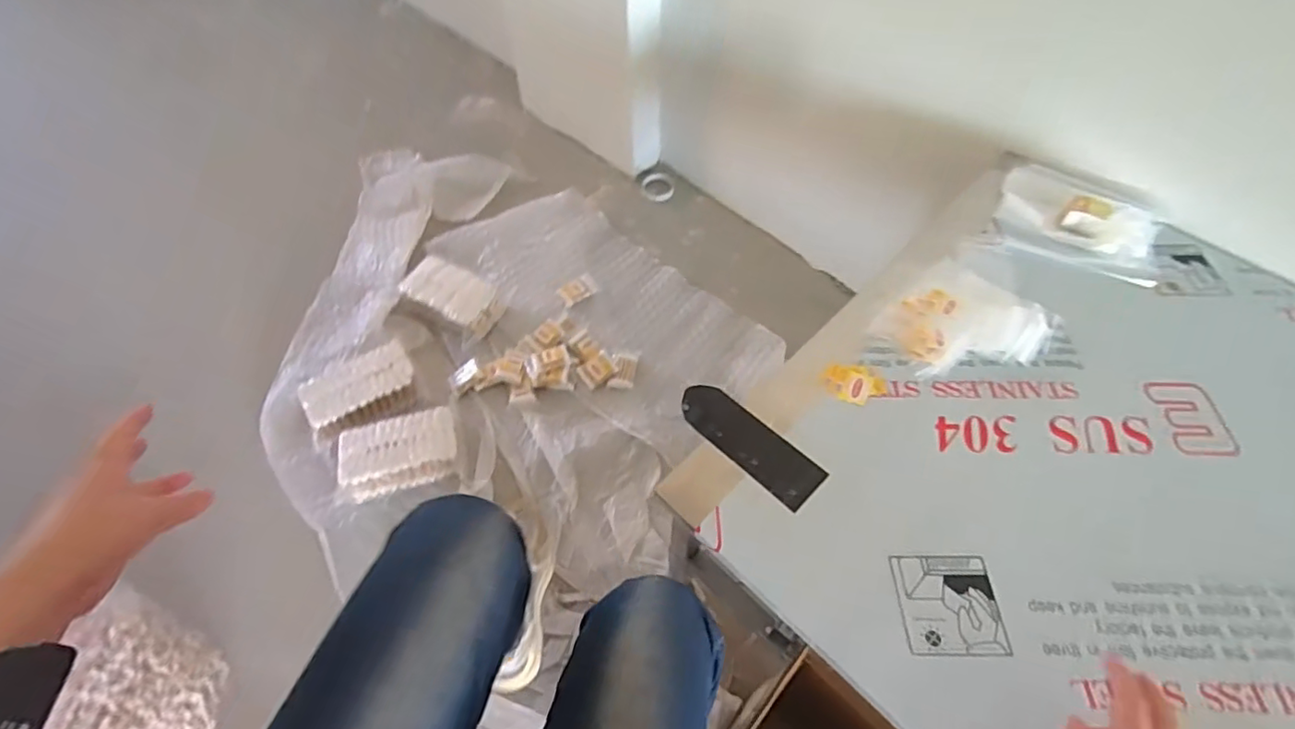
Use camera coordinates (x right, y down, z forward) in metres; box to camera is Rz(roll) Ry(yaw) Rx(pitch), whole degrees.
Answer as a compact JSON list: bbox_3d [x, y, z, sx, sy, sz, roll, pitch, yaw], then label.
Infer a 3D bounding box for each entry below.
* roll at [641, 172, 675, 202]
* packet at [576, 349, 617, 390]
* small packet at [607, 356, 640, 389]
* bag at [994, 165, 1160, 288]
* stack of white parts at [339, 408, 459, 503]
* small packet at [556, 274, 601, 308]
[{"bbox_3d":[0.030,-0.463,1.543,0.083,0.017,0.100,10,58,6],"label":"roll"},{"bbox_3d":[-0.104,0.011,1.229,0.072,0.020,0.053,-33,64,-20],"label":"packet"},{"bbox_3d":[-0.048,0.013,1.238,0.049,0.011,0.086,11,58,7],"label":"small packet"},{"bbox_3d":[0.602,-0.206,0.825,0.209,0.037,0.165,25,62,17],"label":"bag"},{"bbox_3d":[-0.455,0.161,1.102,0.207,0.072,0.115,-17,59,-11],"label":"stack of white parts"},{"bbox_3d":[-0.156,-0.170,1.343,0.087,0.007,0.058,-32,63,-19],"label":"small packet"}]

